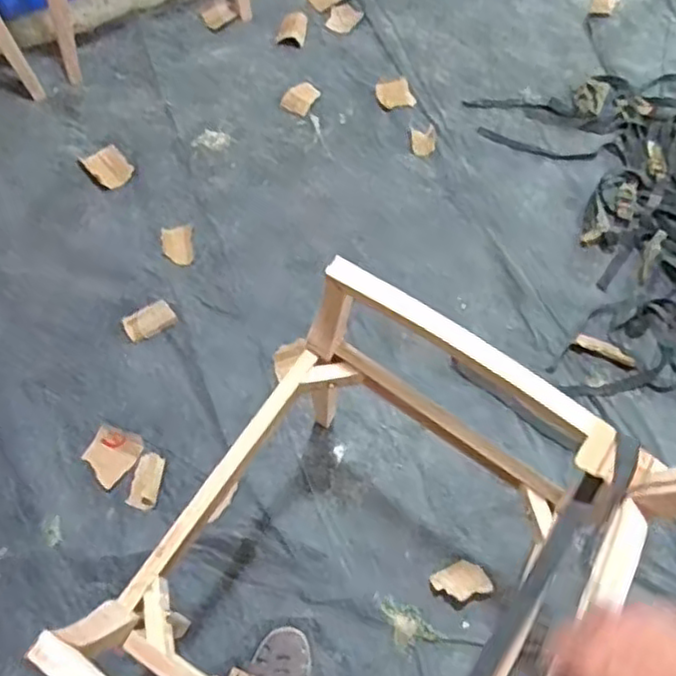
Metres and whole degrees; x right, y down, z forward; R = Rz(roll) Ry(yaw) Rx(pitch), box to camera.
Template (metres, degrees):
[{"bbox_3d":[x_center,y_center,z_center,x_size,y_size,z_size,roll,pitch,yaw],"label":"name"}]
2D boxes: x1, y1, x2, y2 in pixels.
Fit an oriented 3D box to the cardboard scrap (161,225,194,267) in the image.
[{"bbox_3d":[-0.381,-0.222,1.623,0.068,0.013,0.107,-11,67,-2],"label":"cardboard scrap"}]

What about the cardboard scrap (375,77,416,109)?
[{"bbox_3d":[0.147,-0.643,1.790,0.094,0.032,0.089,-16,68,-4],"label":"cardboard scrap"}]

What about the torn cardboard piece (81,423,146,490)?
[{"bbox_3d":[-0.475,0.242,1.428,0.108,0.017,0.115,28,71,13],"label":"torn cardboard piece"}]

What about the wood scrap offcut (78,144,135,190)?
[{"bbox_3d":[-0.579,-0.432,1.725,0.091,0.027,0.135,-38,71,-13],"label":"wood scrap offcut"}]

